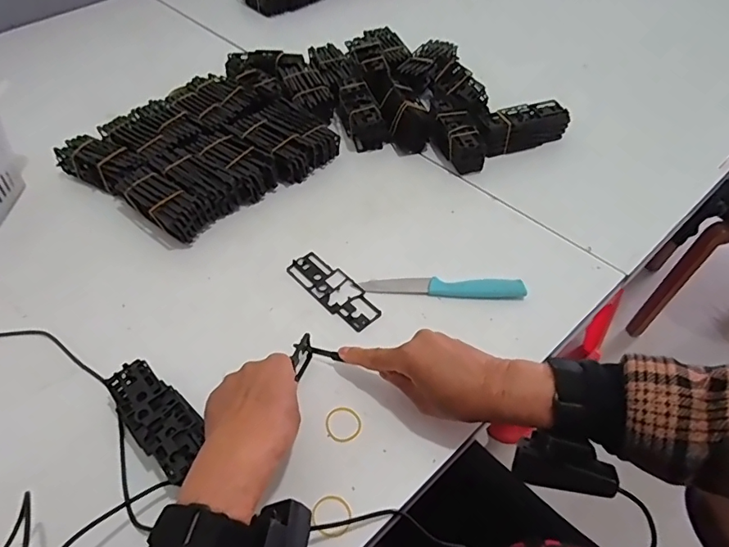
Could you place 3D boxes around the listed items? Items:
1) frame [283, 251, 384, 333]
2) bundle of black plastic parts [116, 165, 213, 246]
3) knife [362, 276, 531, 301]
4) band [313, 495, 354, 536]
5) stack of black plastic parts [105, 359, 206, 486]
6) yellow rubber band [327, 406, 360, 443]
[{"bbox_3d":[-0.033,0.017,0.529,0.044,0.007,0.119,-36,57,-25],"label":"frame"},{"bbox_3d":[-0.252,-0.084,0.601,0.133,0.047,0.055,29,56,24],"label":"bundle of black plastic parts"},{"bbox_3d":[0.084,0.015,0.521,0.172,0.014,0.026,4,49,5],"label":"knife"},{"bbox_3d":[-0.025,0.190,0.383,0.029,0.006,0.032,-30,54,-22],"label":"band"},{"bbox_3d":[-0.176,0.128,0.422,0.120,0.032,0.047,34,58,27],"label":"stack of black plastic parts"},{"bbox_3d":[-0.019,0.133,0.431,0.031,0.004,0.031,-1,49,1],"label":"yellow rubber band"}]

